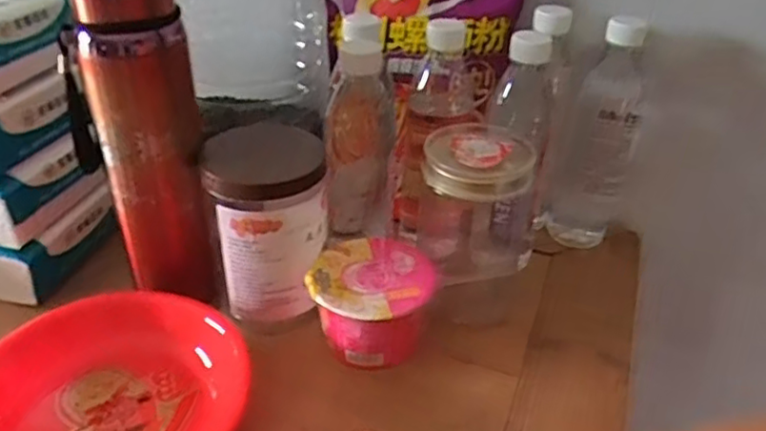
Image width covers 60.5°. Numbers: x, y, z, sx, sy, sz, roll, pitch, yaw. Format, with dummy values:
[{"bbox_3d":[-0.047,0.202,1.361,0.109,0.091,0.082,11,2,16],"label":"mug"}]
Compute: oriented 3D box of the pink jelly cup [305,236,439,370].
[{"bbox_3d":[-0.009,0.072,0.536,0.096,0.068,0.092,2,35,-1],"label":"pink jelly cup"}]

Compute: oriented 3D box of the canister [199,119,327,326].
[{"bbox_3d":[-0.093,0.007,0.530,0.093,0.139,0.078,-3,36,-8],"label":"canister"}]

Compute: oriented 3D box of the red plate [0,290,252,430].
[{"bbox_3d":[-0.191,0.124,0.465,0.181,0.058,0.166,2,35,-1],"label":"red plate"}]

